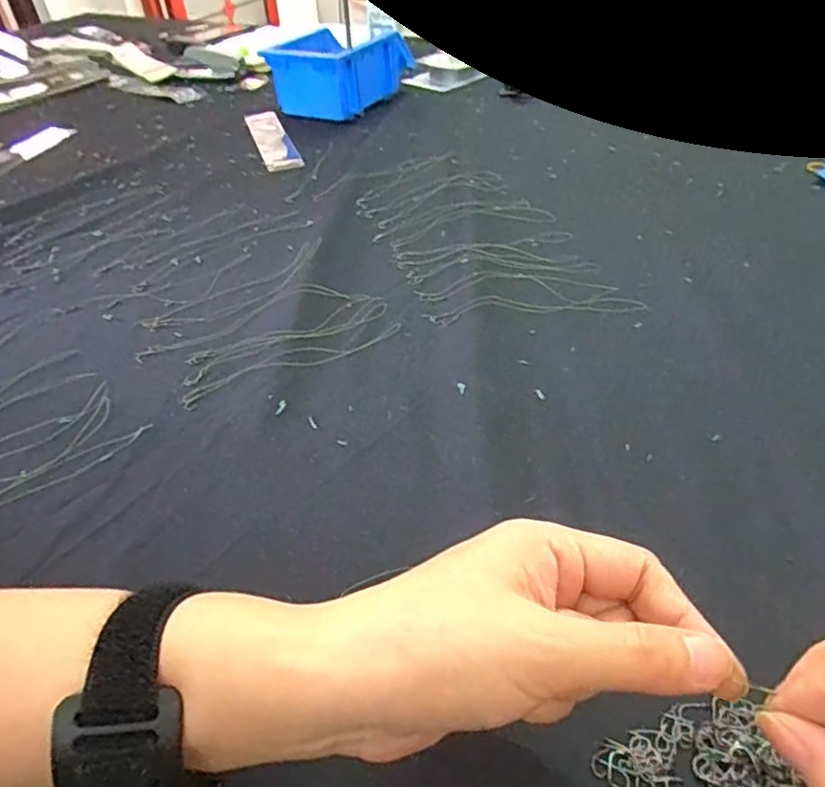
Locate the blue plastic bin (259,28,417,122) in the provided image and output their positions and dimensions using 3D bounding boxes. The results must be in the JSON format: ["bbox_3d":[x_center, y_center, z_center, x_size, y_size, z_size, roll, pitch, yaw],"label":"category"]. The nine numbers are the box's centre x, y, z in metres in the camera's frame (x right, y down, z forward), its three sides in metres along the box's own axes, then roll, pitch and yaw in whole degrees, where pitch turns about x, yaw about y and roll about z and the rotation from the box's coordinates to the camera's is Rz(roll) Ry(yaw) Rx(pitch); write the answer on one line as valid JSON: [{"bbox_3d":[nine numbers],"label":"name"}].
[{"bbox_3d":[-0.094,-0.436,0.814,0.122,0.077,0.208,17,46,21],"label":"blue plastic bin"}]

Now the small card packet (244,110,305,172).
[{"bbox_3d":[-0.172,-0.310,0.734,0.041,0.004,0.186,-16,44,-13],"label":"small card packet"}]

